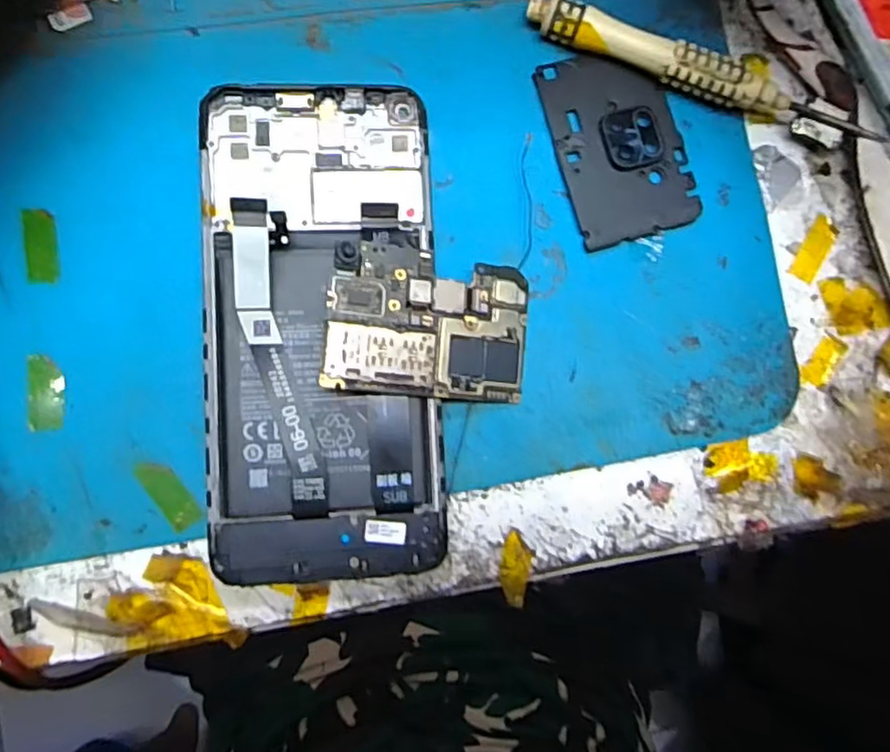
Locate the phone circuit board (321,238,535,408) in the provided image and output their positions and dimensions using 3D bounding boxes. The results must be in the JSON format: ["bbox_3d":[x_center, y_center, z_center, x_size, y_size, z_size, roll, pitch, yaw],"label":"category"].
[{"bbox_3d":[-0.004,-0.017,0.198,0.066,0.004,0.047,7,84,-22],"label":"phone circuit board"}]

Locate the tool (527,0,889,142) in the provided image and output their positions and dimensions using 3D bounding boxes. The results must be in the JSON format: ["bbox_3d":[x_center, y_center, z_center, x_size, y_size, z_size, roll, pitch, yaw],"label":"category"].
[{"bbox_3d":[0.088,-0.103,0.217,0.124,0.015,0.011,19,84,-4],"label":"tool"}]

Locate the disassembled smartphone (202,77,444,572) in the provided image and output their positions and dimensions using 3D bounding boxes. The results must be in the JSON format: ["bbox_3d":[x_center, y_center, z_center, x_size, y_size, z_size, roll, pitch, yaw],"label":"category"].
[{"bbox_3d":[-0.038,-0.017,0.193,0.071,0.016,0.155,-2,84,-7],"label":"disassembled smartphone"}]

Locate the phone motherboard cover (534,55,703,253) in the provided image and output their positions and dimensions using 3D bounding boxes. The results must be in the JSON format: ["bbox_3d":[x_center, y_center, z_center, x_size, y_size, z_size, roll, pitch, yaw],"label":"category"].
[{"bbox_3d":[0.061,-0.081,0.219,0.044,0.004,0.065,-16,87,-7],"label":"phone motherboard cover"}]

